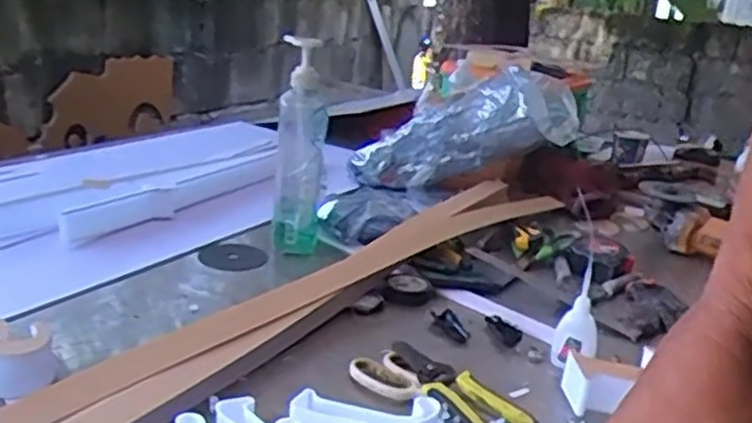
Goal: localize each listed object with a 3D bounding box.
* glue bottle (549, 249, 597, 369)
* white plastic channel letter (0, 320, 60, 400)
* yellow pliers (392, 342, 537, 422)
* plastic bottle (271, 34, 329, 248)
[{"bbox_3d":[0.211,0.110,0.800,0.043,0.118,0.031,11,20,19],"label":"glue bottle"},{"bbox_3d":[-0.326,0.133,0.684,0.075,0.060,0.075,-5,21,-27],"label":"white plastic channel letter"},{"bbox_3d":[0.074,0.172,0.714,0.061,0.031,0.157,-13,25,-41],"label":"yellow pliers"},{"bbox_3d":[-0.099,-0.084,1.009,0.062,0.278,0.071,4,19,-9],"label":"plastic bottle"}]

